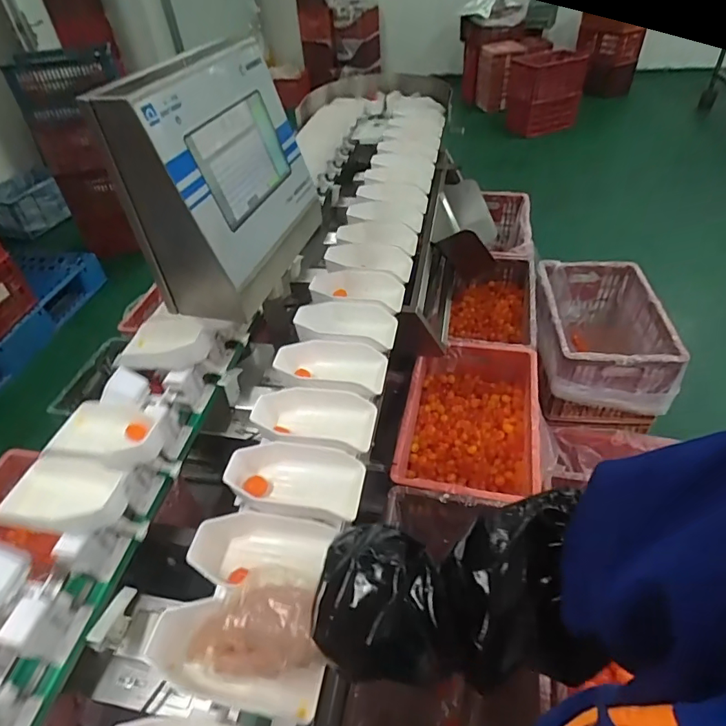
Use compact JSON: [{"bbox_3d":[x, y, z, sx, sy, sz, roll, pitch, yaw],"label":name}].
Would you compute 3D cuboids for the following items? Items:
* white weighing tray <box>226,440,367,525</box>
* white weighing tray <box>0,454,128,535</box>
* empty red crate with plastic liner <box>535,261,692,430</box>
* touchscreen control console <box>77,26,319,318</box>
[{"bbox_3d":[-0.092,0.167,0.644,0.175,0.083,0.095,6,46,11],"label":"white weighing tray"},{"bbox_3d":[-0.379,0.171,0.644,0.142,0.053,0.103,-1,45,4],"label":"white weighing tray"},{"bbox_3d":[0.709,-0.075,1.493,0.376,0.270,0.506,7,46,12],"label":"empty red crate with plastic liner"},{"bbox_3d":[-0.204,-0.281,0.742,0.157,0.301,0.300,8,46,13],"label":"touchscreen control console"}]

